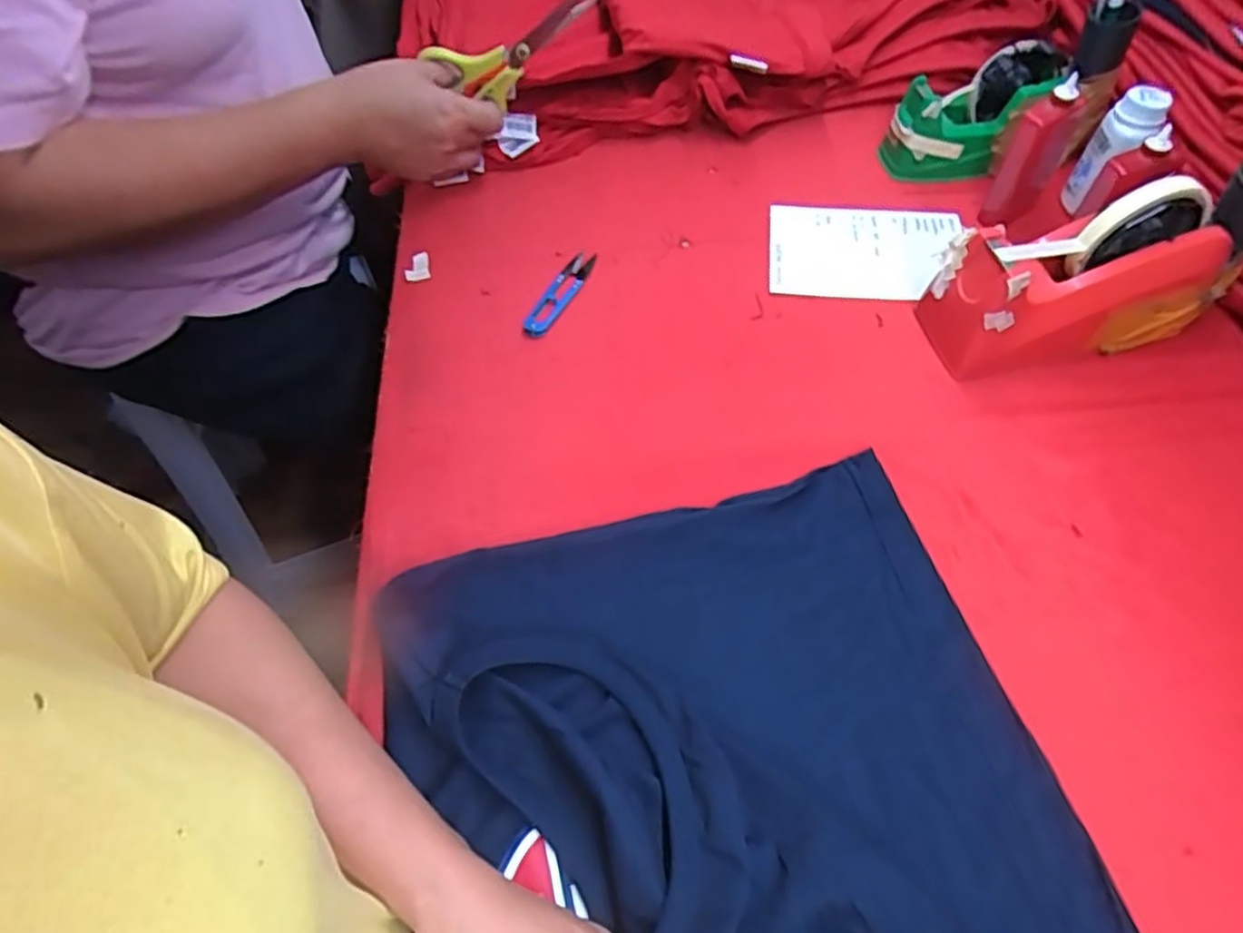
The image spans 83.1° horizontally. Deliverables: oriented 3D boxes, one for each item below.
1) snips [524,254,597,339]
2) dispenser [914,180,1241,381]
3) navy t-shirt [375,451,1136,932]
[{"bbox_3d":[-0.051,-0.144,0.583,0.024,0.004,0.097,21,61,14],"label":"snips"},{"bbox_3d":[0.327,-0.139,0.508,0.178,0.116,0.084,-15,59,-9],"label":"dispenser"},{"bbox_3d":[0.076,0.229,0.322,0.342,0.061,0.497,-14,59,-6],"label":"navy t-shirt"}]

